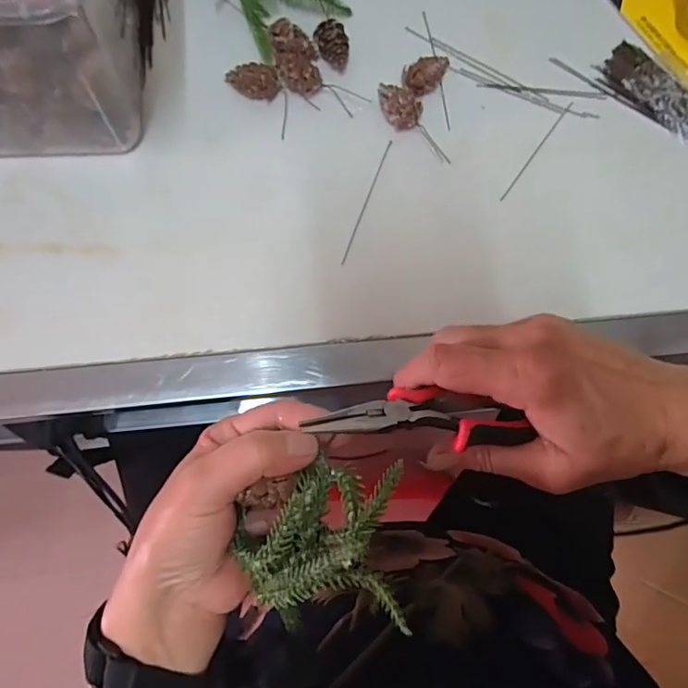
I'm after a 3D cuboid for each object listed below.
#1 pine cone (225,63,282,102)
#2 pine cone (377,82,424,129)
[{"bbox_3d":[-0.064,-0.183,0.364,0.037,0.023,0.017,6,81,-3],"label":"pine cone"},{"bbox_3d":[0.038,-0.169,0.365,0.018,0.021,0.038,-44,86,-9],"label":"pine cone"}]

